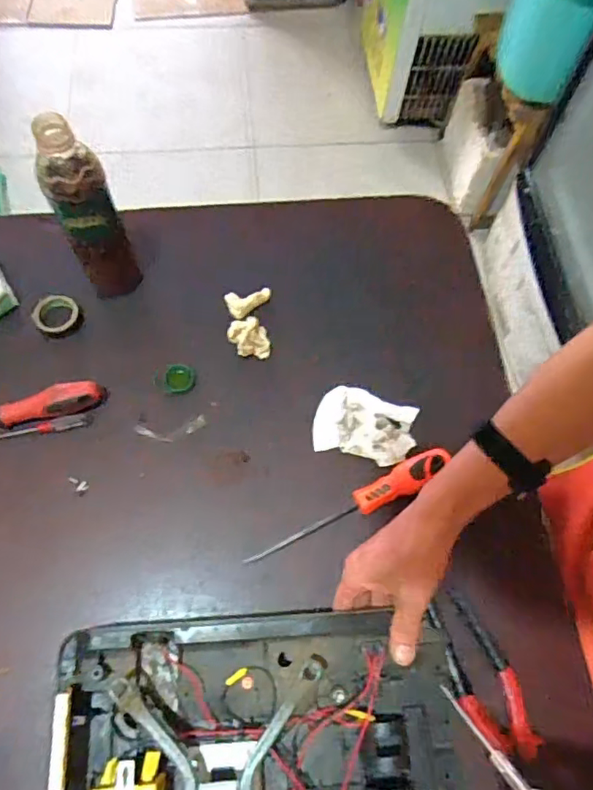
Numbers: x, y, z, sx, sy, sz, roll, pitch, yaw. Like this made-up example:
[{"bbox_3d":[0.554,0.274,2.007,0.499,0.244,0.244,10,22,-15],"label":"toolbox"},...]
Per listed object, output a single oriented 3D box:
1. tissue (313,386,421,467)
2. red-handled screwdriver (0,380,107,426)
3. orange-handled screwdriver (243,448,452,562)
[{"bbox_3d":[0.072,0.030,0.582,0.101,0.032,0.069,15,66,3],"label":"tissue"},{"bbox_3d":[-0.326,0.030,0.560,0.255,0.033,0.026,-16,68,-10],"label":"red-handled screwdriver"},{"bbox_3d":[0.057,0.114,0.544,0.218,0.031,0.032,-29,71,-15],"label":"orange-handled screwdriver"}]

